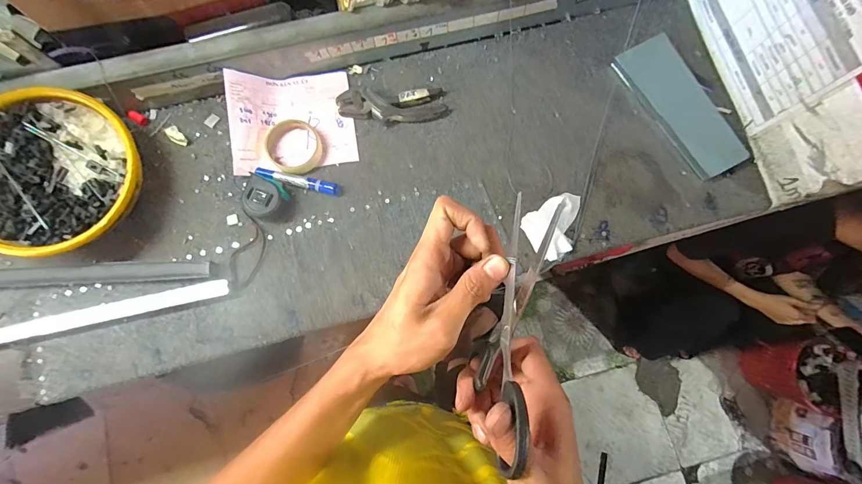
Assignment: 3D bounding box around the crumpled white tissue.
[{"bbox_3d":[0.202,-0.029,0.584,0.105,0.027,0.081,-36,81,-7],"label":"crumpled white tissue"}]

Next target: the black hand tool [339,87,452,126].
[{"bbox_3d":[-0.062,-0.227,0.618,0.181,0.025,0.058,-3,78,-1],"label":"black hand tool"}]

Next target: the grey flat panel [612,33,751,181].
[{"bbox_3d":[0.415,-0.224,0.611,0.088,0.018,0.248,-34,86,8],"label":"grey flat panel"}]

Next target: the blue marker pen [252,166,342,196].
[{"bbox_3d":[-0.213,-0.098,0.594,0.132,0.023,0.020,13,79,2],"label":"blue marker pen"}]

